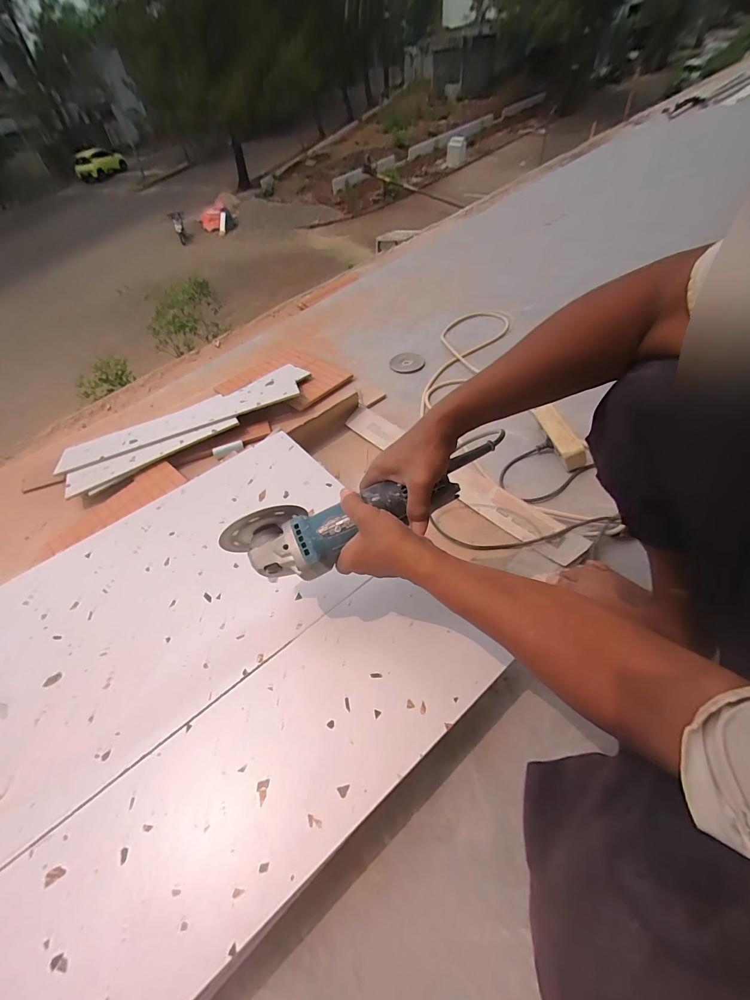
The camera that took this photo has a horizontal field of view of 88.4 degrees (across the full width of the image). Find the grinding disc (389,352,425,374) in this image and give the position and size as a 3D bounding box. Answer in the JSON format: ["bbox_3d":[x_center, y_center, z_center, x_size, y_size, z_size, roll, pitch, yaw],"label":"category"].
[{"bbox_3d":[0.092,-0.395,1.106,0.098,0.014,0.101,-1,51,5],"label":"grinding disc"}]

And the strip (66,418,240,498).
[{"bbox_3d":[-0.503,-0.099,0.882,0.389,0.012,0.073,-21,53,-8],"label":"strip"}]

